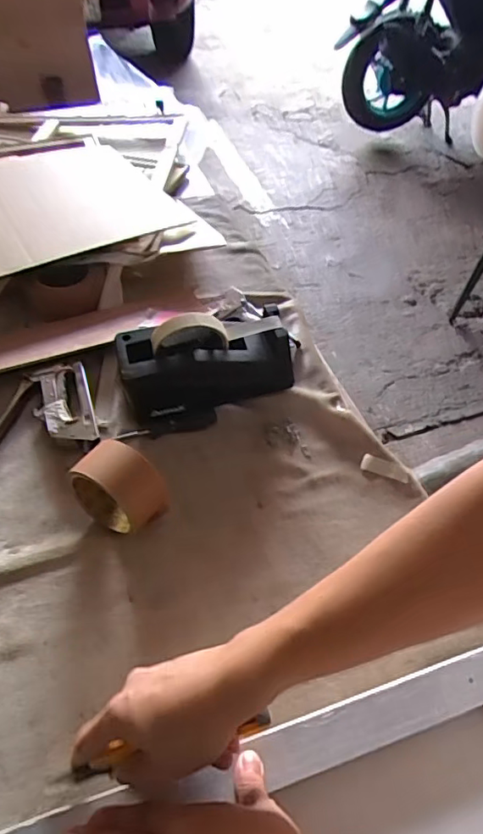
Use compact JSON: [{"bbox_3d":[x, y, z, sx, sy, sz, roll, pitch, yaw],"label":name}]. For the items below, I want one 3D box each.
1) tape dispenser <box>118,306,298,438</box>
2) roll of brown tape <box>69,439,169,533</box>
[{"bbox_3d":[-0.038,-0.064,0.648,0.206,0.125,0.091,-8,49,-8],"label":"tape dispenser"},{"bbox_3d":[-0.123,0.068,0.548,0.091,0.083,0.062,23,52,18],"label":"roll of brown tape"}]

